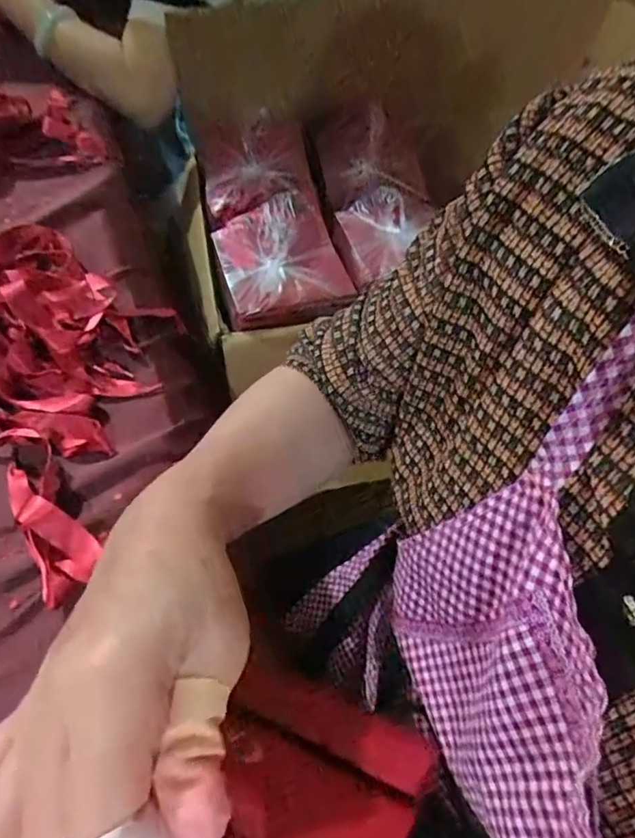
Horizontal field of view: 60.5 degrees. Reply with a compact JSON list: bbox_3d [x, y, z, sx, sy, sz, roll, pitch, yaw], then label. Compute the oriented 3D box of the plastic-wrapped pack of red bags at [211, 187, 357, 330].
[{"bbox_3d":[-0.044,-0.188,0.633,0.146,0.051,0.168,-15,58,-10],"label":"plastic-wrapped pack of red bags"}]

